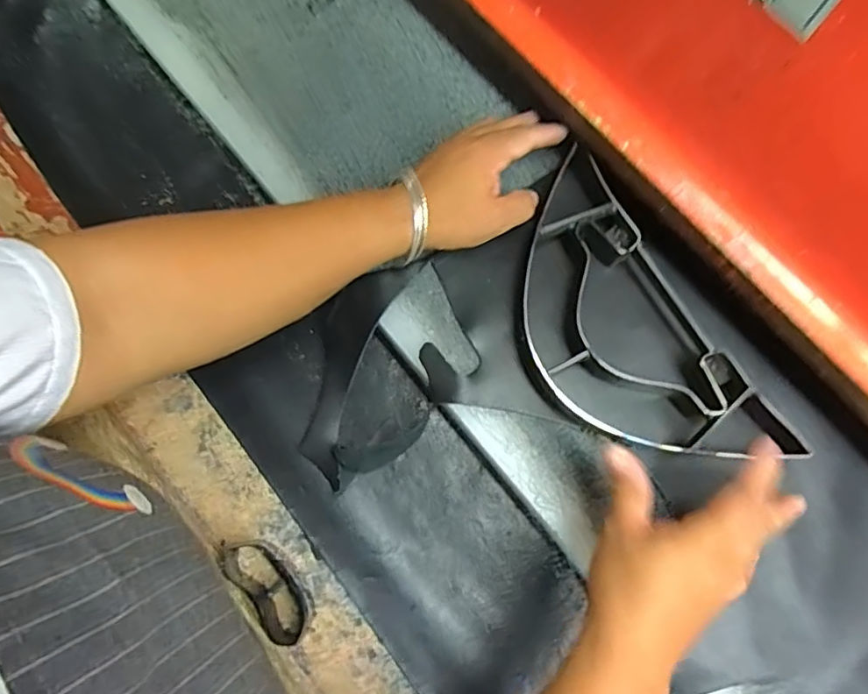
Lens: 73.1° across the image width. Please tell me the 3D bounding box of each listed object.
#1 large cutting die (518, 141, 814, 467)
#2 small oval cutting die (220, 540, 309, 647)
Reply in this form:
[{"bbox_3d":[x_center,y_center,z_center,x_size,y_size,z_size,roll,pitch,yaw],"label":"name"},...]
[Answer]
[{"bbox_3d":[0.133,-0.008,0.432,0.127,0.049,0.256,-32,80,-7],"label":"large cutting die"},{"bbox_3d":[-0.117,0.171,0.414,0.039,0.023,0.081,-39,81,-8],"label":"small oval cutting die"}]

